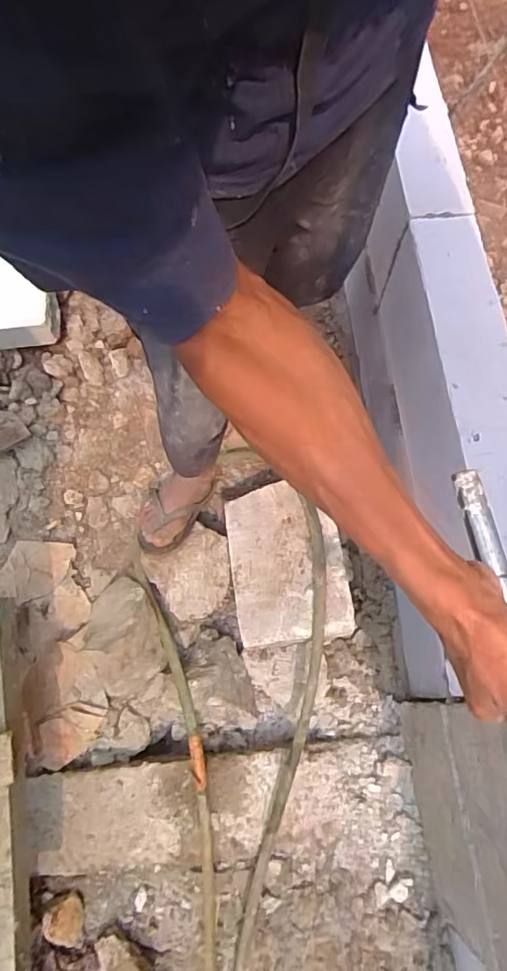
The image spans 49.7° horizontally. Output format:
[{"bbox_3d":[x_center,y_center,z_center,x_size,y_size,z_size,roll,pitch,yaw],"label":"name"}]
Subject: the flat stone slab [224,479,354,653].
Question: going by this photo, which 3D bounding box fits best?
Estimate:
[{"bbox_3d":[0.058,0.127,0.979,0.197,0.036,0.289,-7,70,-4],"label":"flat stone slab"}]

